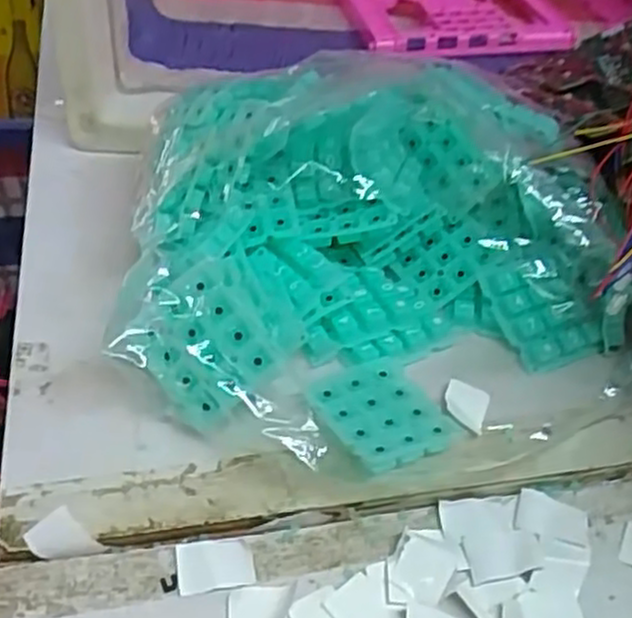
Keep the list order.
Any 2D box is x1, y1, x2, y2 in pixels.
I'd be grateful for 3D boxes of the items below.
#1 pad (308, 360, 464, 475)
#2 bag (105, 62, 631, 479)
[{"bbox_3d":[0.029,0.045,0.354,0.049,0.006,0.057,-17,42,-29],"label":"pad"},{"bbox_3d":[0.028,-0.028,0.381,0.237,0.097,0.198,-7,44,-11],"label":"bag"}]

